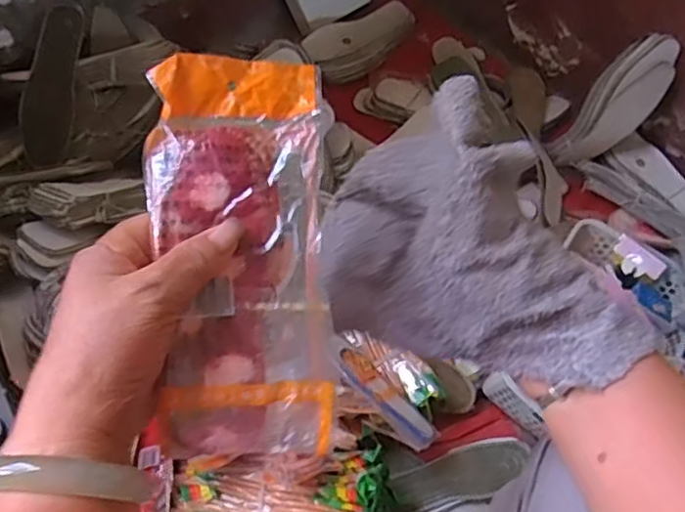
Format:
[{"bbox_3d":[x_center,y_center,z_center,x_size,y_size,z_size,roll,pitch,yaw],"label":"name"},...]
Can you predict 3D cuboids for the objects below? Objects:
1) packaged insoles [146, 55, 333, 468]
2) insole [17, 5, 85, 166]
[{"bbox_3d":[-0.050,0.000,0.326,0.085,0.011,0.199,-2,87,-16],"label":"packaged insoles"},{"bbox_3d":[-0.392,-0.231,0.870,0.058,0.028,0.217,7,85,0],"label":"insole"}]

